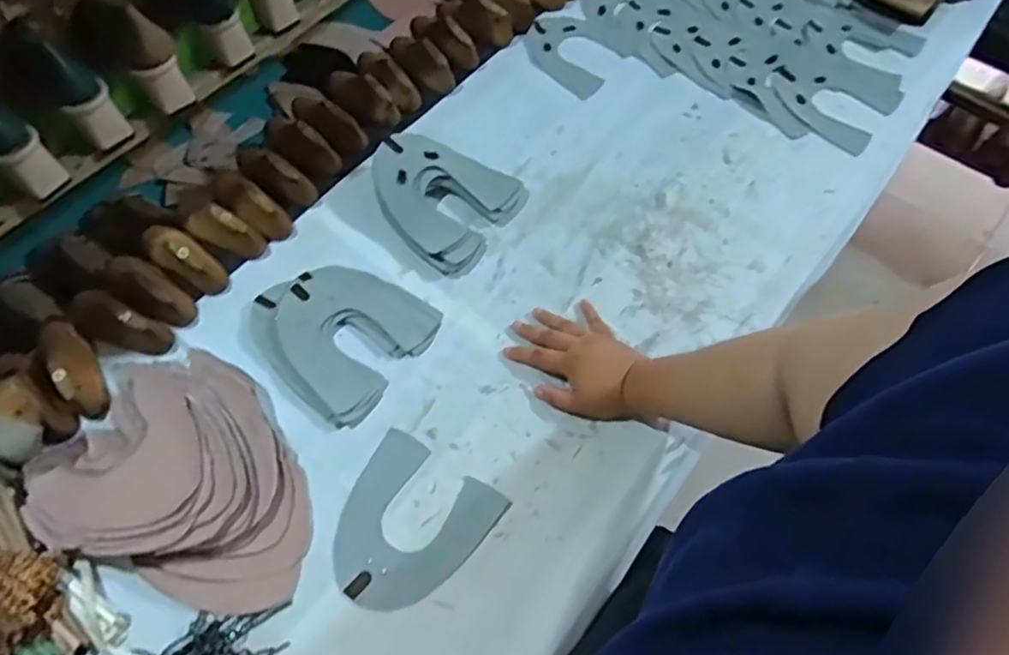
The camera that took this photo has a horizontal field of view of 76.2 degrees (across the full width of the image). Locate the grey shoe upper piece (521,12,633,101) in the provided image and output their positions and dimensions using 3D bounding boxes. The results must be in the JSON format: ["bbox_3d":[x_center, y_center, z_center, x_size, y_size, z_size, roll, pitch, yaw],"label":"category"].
[{"bbox_3d":[0.111,-0.437,1.015,0.134,0.010,0.166,-38,70,-16],"label":"grey shoe upper piece"}]

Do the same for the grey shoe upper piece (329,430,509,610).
[{"bbox_3d":[-0.102,0.206,0.666,0.148,0.004,0.160,30,67,13],"label":"grey shoe upper piece"}]

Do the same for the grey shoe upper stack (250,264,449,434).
[{"bbox_3d":[-0.198,-0.001,0.765,0.194,0.015,0.174,33,67,15],"label":"grey shoe upper stack"}]

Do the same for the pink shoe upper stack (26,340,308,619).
[{"bbox_3d":[-0.328,0.142,0.670,0.293,0.047,0.224,19,65,8],"label":"pink shoe upper stack"}]

